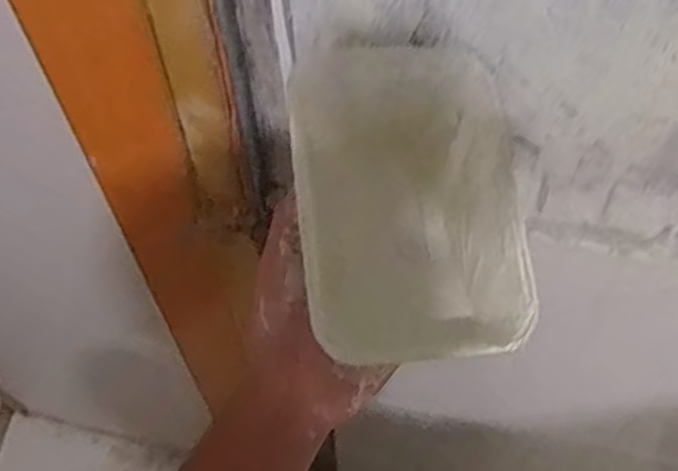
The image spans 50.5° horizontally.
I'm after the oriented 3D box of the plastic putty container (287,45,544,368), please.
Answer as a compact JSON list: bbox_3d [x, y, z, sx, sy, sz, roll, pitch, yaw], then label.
[{"bbox_3d":[0.037,-0.018,0.412,0.119,0.092,0.180,-6,59,-2],"label":"plastic putty container"}]

